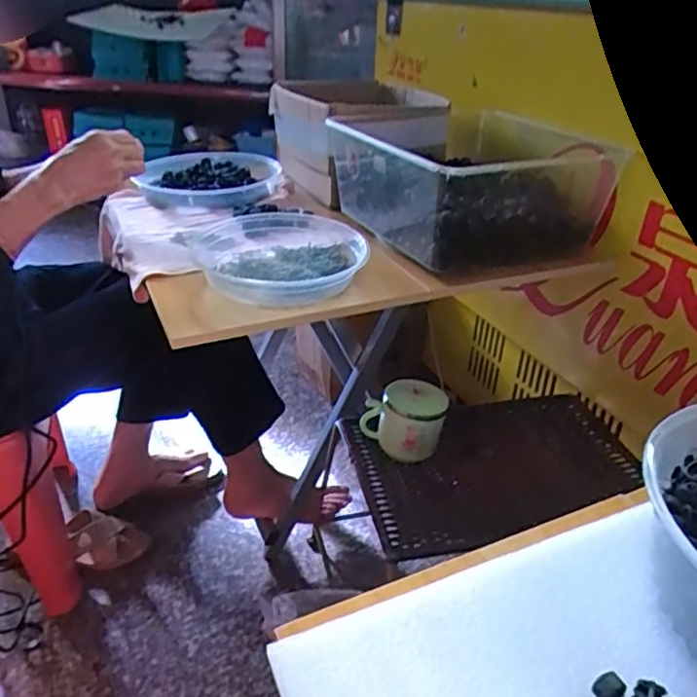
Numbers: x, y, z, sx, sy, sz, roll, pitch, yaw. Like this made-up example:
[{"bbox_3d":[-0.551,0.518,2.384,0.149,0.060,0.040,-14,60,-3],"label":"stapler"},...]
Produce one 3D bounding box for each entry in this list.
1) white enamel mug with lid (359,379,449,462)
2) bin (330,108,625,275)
[{"bbox_3d":[0.073,0.092,0.819,0.110,0.076,0.077,4,32,4],"label":"white enamel mug with lid"},{"bbox_3d":[0.179,-0.252,0.959,0.328,0.165,0.357,-13,35,-21],"label":"bin"}]

